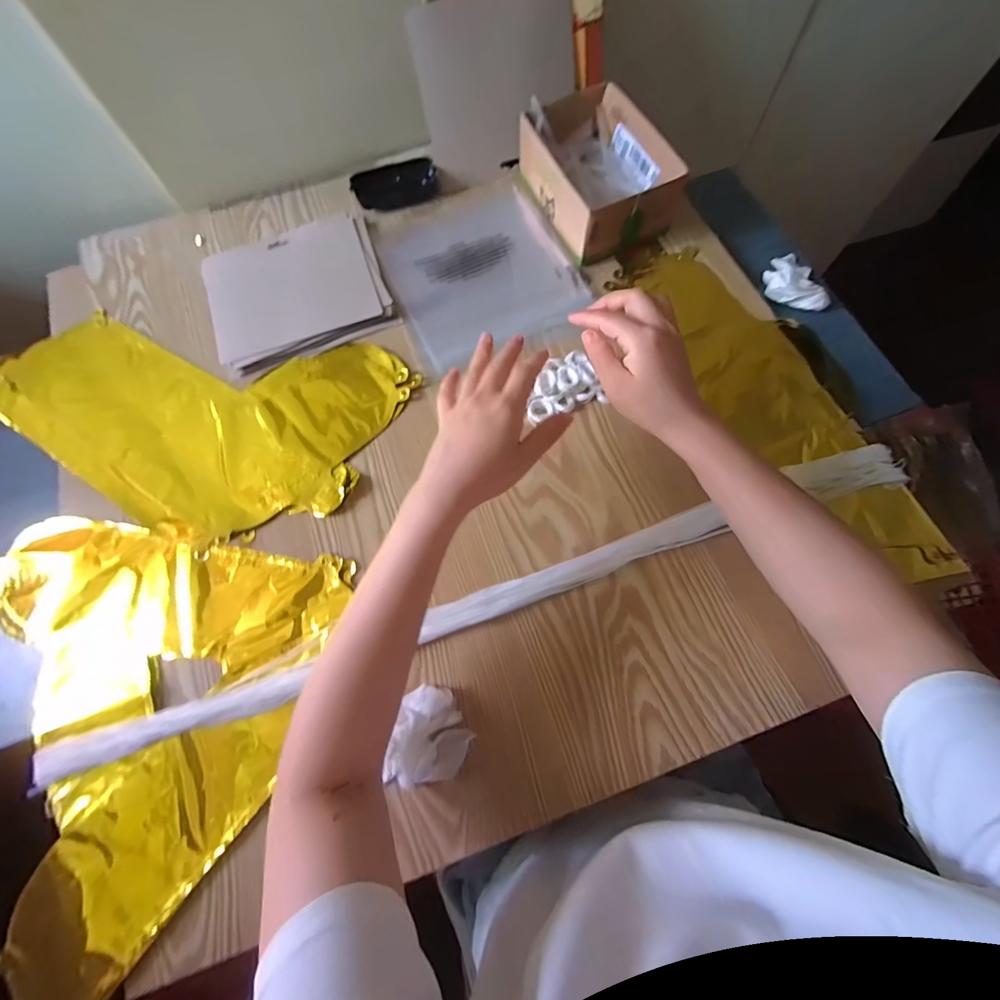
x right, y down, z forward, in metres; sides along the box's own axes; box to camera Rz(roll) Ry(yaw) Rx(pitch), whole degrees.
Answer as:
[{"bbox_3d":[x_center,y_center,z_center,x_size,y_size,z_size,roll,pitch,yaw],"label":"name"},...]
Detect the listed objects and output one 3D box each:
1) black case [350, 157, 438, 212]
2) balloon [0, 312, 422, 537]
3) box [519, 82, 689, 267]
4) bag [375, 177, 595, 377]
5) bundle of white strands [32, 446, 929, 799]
[{"bbox_3d":[-0.136,-0.414,0.551,0.109,0.022,0.064,-25,72,-7],"label":"black case"},{"bbox_3d":[-0.333,-0.089,0.456,0.436,0.012,0.226,9,71,5],"label":"balloon"},{"bbox_3d":[0.118,-0.394,0.511,0.134,0.073,0.195,-22,71,-6],"label":"box"},{"bbox_3d":[-0.025,-0.284,0.518,0.213,0.008,0.258,-21,71,-6],"label":"bag"},{"bbox_3d":[-0.002,0.091,0.383,0.817,0.018,0.039,-18,71,-5],"label":"bundle of white strands"}]

